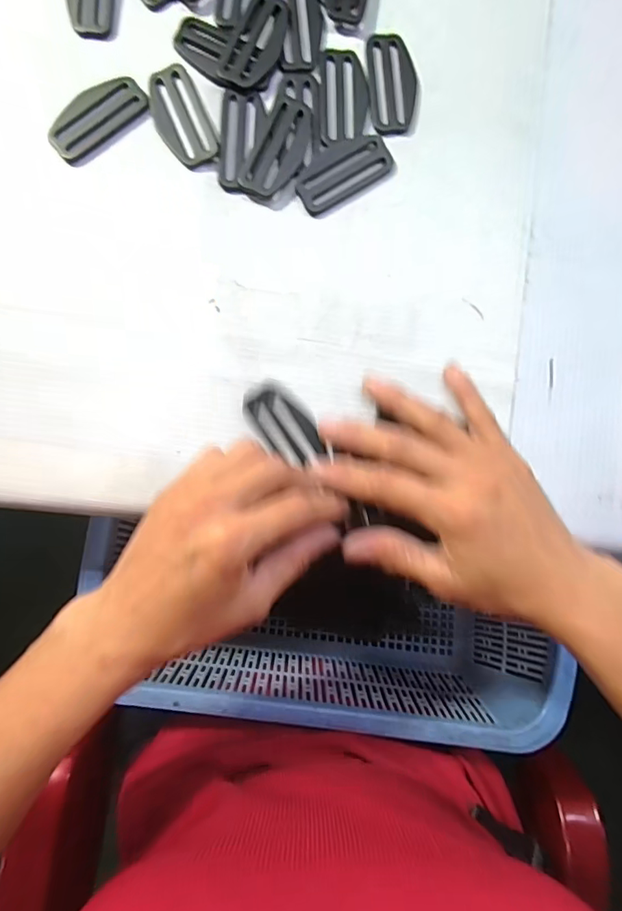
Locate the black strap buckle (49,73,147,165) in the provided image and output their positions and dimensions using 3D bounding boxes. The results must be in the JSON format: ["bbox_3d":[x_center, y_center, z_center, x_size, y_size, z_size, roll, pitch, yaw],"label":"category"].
[{"bbox_3d":[-0.123,-0.195,0.272,0.059,0.004,0.028,-36,89,-4],"label":"black strap buckle"}]

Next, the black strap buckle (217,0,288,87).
[{"bbox_3d":[-0.032,-0.241,0.278,0.028,0.004,0.058,23,86,-1],"label":"black strap buckle"}]

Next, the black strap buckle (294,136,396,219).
[{"bbox_3d":[0.018,-0.167,0.278,0.059,0.004,0.031,-33,89,-4],"label":"black strap buckle"}]

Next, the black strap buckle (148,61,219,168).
[{"bbox_3d":[-0.075,-0.195,0.273,0.028,0.004,0.058,-22,88,-3],"label":"black strap buckle"}]

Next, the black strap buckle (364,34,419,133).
[{"bbox_3d":[0.049,-0.221,0.282,0.029,0.004,0.061,-5,87,-3],"label":"black strap buckle"}]

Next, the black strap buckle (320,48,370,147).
[{"bbox_3d":[0.020,-0.211,0.281,0.029,0.004,0.059,0,87,-3],"label":"black strap buckle"}]

